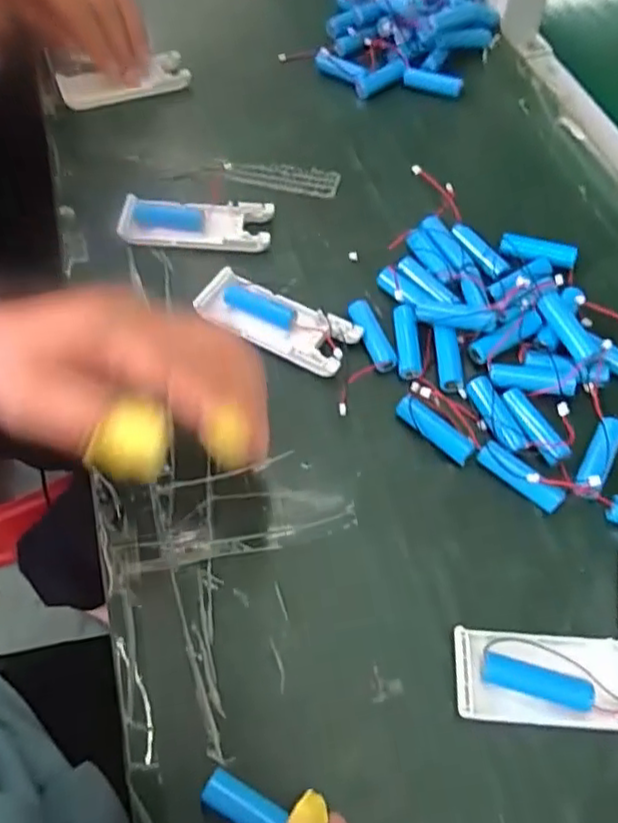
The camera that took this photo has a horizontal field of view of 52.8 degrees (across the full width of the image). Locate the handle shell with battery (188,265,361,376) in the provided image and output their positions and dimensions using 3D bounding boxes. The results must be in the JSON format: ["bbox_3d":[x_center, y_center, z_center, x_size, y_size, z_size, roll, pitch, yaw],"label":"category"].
[{"bbox_3d":[-0.022,-0.058,0.397,0.105,0.013,0.039,26,64,14],"label":"handle shell with battery"}]

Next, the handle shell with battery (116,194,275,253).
[{"bbox_3d":[-0.080,-0.136,0.445,0.105,0.013,0.041,5,61,2],"label":"handle shell with battery"}]

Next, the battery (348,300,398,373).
[{"bbox_3d":[0.040,-0.048,0.392,0.017,0.013,0.049,-20,63,-11],"label":"battery"}]

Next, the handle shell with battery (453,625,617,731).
[{"bbox_3d":[0.122,0.127,0.292,0.103,0.011,0.040,3,61,2],"label":"handle shell with battery"}]

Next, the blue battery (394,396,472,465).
[{"bbox_3d":[0.073,0.011,0.362,0.013,0.012,0.049,-41,69,-20],"label":"blue battery"}]

